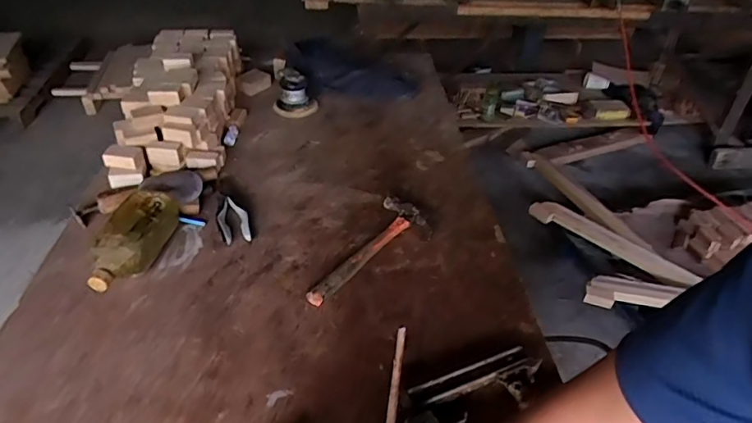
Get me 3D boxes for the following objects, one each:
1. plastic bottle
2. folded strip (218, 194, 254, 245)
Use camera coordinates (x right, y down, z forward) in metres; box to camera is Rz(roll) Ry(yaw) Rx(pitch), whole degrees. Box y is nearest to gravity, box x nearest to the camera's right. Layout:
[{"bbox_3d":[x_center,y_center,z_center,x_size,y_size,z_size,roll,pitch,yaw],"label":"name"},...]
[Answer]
[{"bbox_3d":[-0.419,0.046,0.872,0.100,0.069,0.216,5,38,0],"label":"plastic bottle"},{"bbox_3d":[-0.271,0.014,0.969,0.055,0.020,0.120,-13,41,-21],"label":"folded strip"}]

